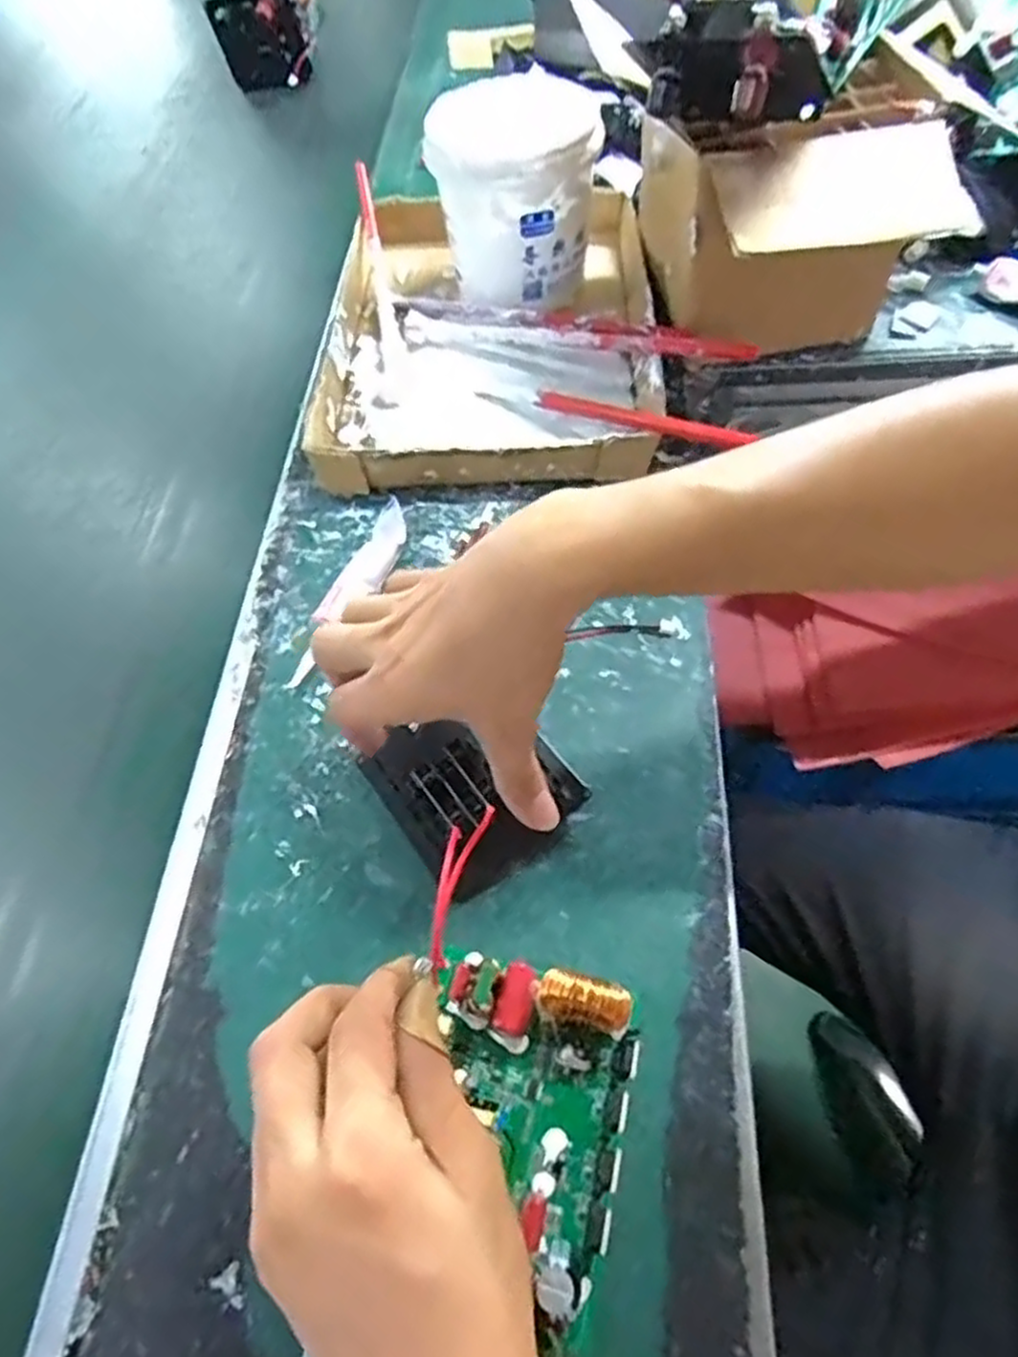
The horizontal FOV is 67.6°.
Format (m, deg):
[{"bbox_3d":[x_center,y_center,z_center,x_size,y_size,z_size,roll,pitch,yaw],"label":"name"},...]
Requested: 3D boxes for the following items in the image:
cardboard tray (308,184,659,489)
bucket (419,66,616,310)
[{"bbox_3d":[-0.016,-0.273,0.587,0.246,0.039,0.327,0,59,7],"label":"cardboard tray"},{"bbox_3d":[0.010,-0.360,0.582,0.122,0.128,0.118,3,60,8],"label":"bucket"}]

